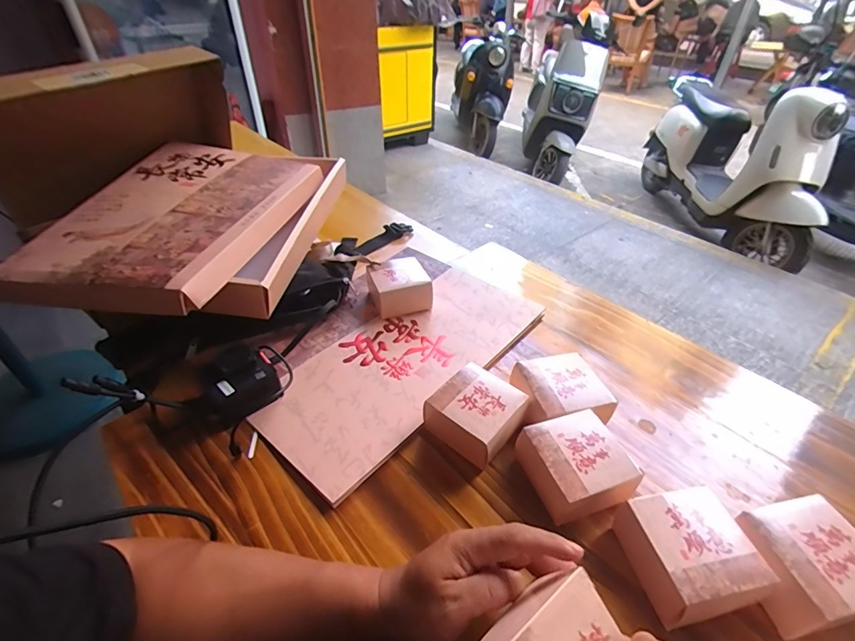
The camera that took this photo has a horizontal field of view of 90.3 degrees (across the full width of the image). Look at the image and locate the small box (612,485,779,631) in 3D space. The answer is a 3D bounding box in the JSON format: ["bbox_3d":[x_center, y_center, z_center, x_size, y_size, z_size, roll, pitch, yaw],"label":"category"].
[{"bbox_3d":[0.225,0.204,0.371,0.088,0.056,0.090,-6,40,-8],"label":"small box"}]

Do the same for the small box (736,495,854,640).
[{"bbox_3d":[0.322,0.210,0.364,0.094,0.054,0.084,-6,40,-8],"label":"small box"}]

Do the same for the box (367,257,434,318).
[{"bbox_3d":[-0.044,-0.051,0.670,0.085,0.054,0.077,-13,41,-16],"label":"box"}]

